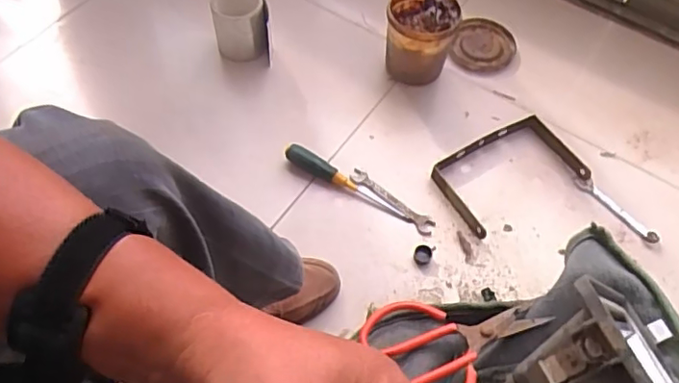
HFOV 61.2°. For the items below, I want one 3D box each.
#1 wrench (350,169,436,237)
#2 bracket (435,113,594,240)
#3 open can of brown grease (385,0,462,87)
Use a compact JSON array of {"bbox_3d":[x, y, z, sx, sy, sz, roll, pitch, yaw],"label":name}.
[{"bbox_3d":[0.085,0.016,0.921,0.158,0.005,0.031,38,73,15],"label":"wrench"},{"bbox_3d":[0.276,-0.035,0.928,0.223,0.031,0.146,-25,62,-15],"label":"bracket"},{"bbox_3d":[0.140,-0.268,1.015,0.116,0.145,0.109,0,59,0],"label":"open can of brown grease"}]

